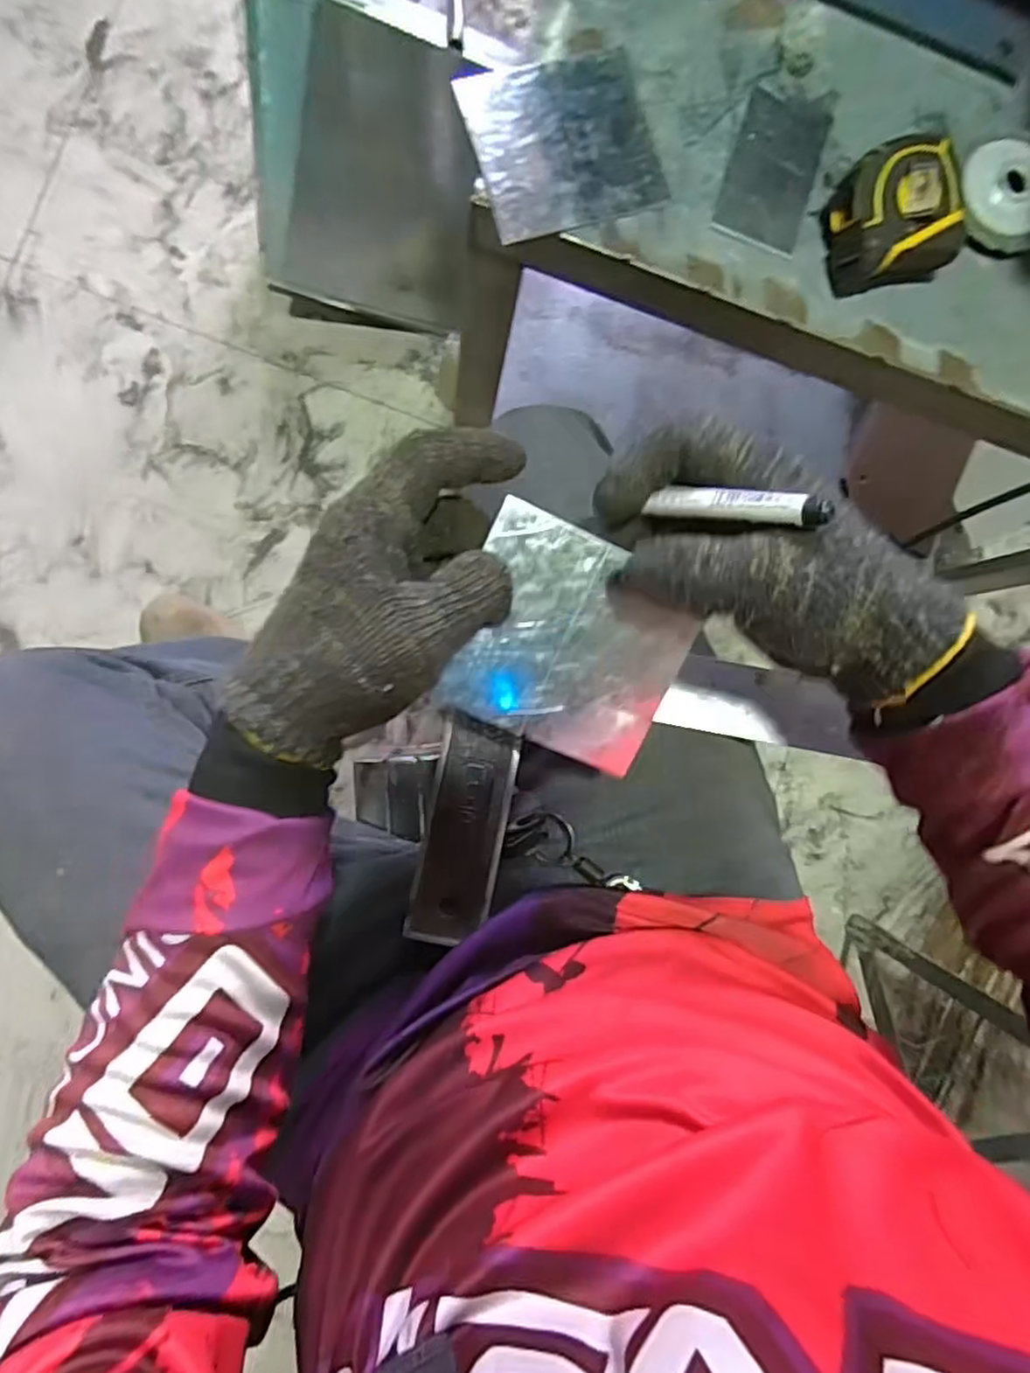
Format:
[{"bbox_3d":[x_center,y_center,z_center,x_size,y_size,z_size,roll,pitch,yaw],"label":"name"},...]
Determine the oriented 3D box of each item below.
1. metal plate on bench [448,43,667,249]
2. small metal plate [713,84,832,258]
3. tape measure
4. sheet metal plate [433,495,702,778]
[{"bbox_3d":[0.029,-0.325,0.403,0.107,0.005,0.099,-19,91,-8],"label":"metal plate on bench"},{"bbox_3d":[0.162,-0.323,0.423,0.054,0.004,0.099,17,87,-4],"label":"small metal plate"},{"bbox_3d":[0.228,-0.282,0.408,0.073,0.043,0.067,-16,91,-7],"label":"tape measure"},{"bbox_3d":[0.027,-0.020,0.320,0.102,0.005,0.099,21,101,-9],"label":"sheet metal plate"}]

